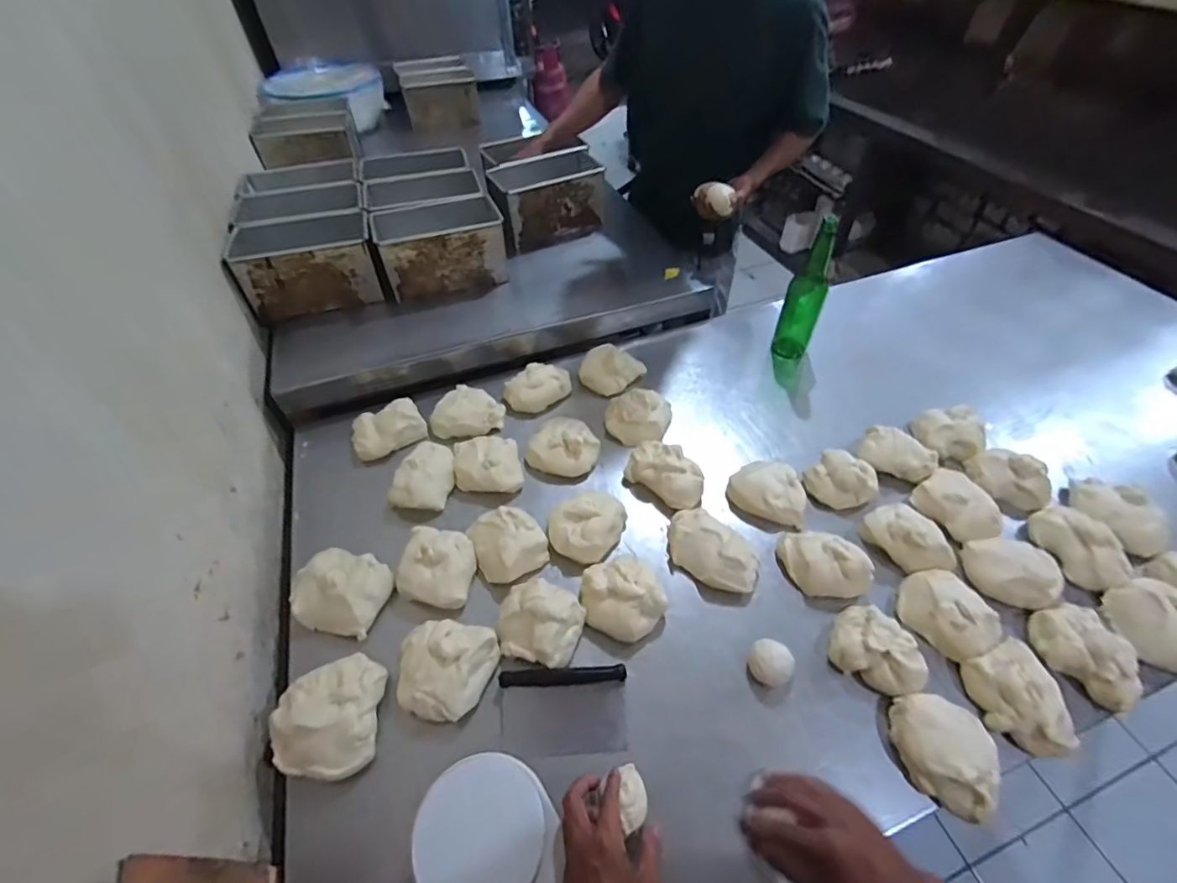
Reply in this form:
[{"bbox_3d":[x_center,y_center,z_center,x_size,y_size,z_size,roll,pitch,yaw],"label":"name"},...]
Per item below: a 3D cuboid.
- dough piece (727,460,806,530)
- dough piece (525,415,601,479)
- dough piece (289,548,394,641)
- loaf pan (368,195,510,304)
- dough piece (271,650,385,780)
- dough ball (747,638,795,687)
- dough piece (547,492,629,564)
[{"bbox_3d":[0.285,0.081,0.815,0.117,0.049,0.097,10,50,11],"label":"dough piece"},{"bbox_3d":[-0.041,0.000,0.882,0.117,0.050,0.114,12,51,12],"label":"dough piece"},{"bbox_3d":[-0.352,0.208,0.715,0.127,0.054,0.112,11,51,12],"label":"dough piece"},{"bbox_3d":[-0.323,-0.427,1.136,0.255,0.160,0.186,-14,50,-10],"label":"loaf pan"},{"bbox_3d":[-0.312,0.329,0.615,0.115,0.057,0.133,-2,49,1],"label":"dough piece"},{"bbox_3d":[0.232,0.282,0.646,0.049,0.034,0.050,-1,49,1],"label":"dough ball"},{"bbox_3d":[-0.001,0.126,0.780,0.103,0.048,0.122,24,55,22],"label":"dough piece"}]

